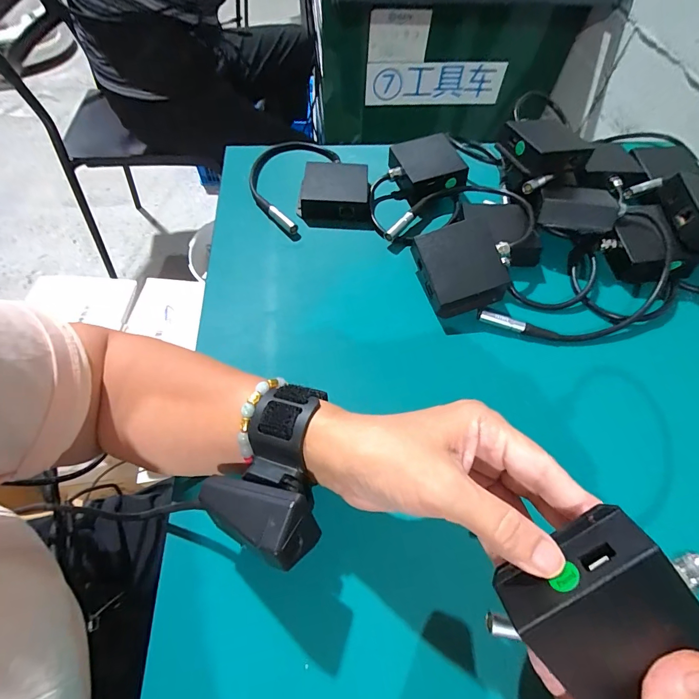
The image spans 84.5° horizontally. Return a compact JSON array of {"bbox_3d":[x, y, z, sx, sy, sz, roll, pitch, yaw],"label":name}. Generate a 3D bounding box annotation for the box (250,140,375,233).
[{"bbox_3d":[-0.048,-0.200,0.439,0.123,0.033,0.158,-7,60,-6],"label":"box"}]

